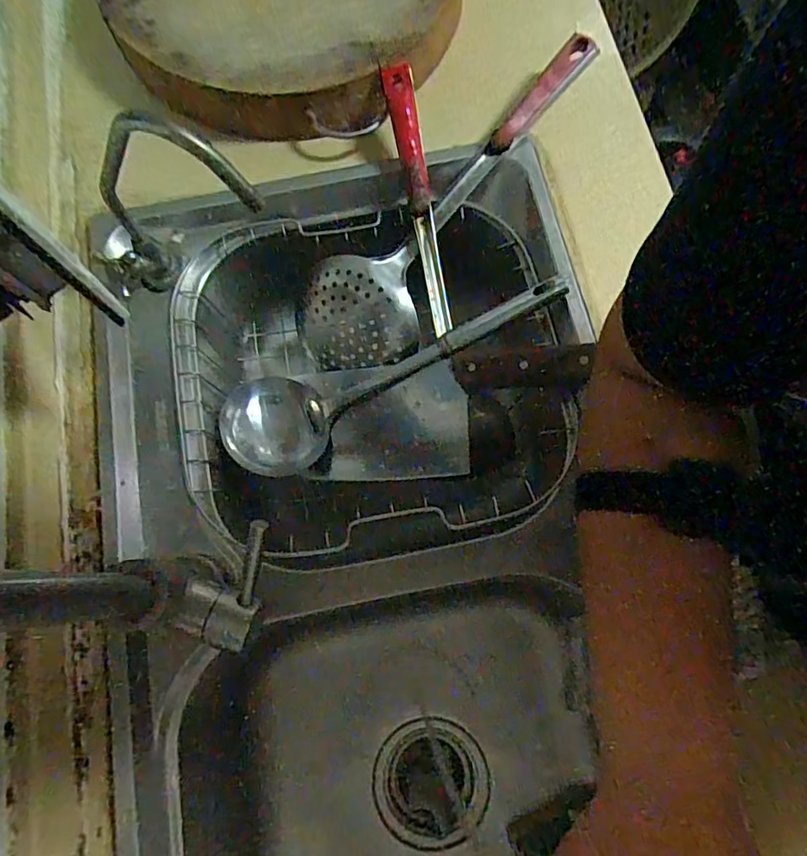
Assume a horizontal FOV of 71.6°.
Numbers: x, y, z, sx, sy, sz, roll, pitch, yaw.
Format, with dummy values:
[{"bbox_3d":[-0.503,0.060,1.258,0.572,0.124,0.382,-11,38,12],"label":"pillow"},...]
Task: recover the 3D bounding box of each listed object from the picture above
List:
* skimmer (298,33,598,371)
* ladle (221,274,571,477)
[{"bbox_3d":[0.039,-0.190,0.494,0.106,0.035,0.355,44,97,12],"label":"skimmer"},{"bbox_3d":[-0.007,-0.047,0.479,0.303,0.052,0.086,-22,74,10],"label":"ladle"}]

